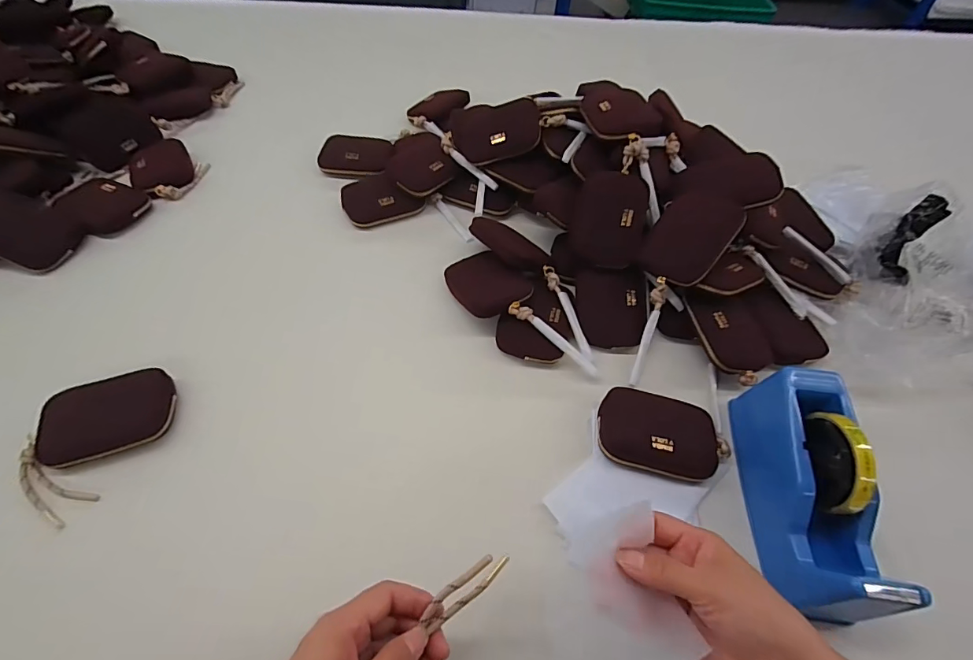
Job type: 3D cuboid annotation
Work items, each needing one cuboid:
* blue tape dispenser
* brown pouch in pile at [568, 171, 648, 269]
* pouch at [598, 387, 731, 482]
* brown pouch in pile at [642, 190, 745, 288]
[{"bbox_3d":[0.293,0.138,0.389,0.070,0.101,0.201,8,55,3],"label":"blue tape dispenser"},{"bbox_3d":[0.151,-0.139,0.546,0.089,0.021,0.120,6,89,24],"label":"brown pouch in pile"},{"bbox_3d":[0.179,0.109,0.450,0.125,0.034,0.081,12,55,6],"label":"pouch"},{"bbox_3d":[0.238,-0.109,0.514,0.083,0.011,0.115,35,91,31],"label":"brown pouch in pile"}]

